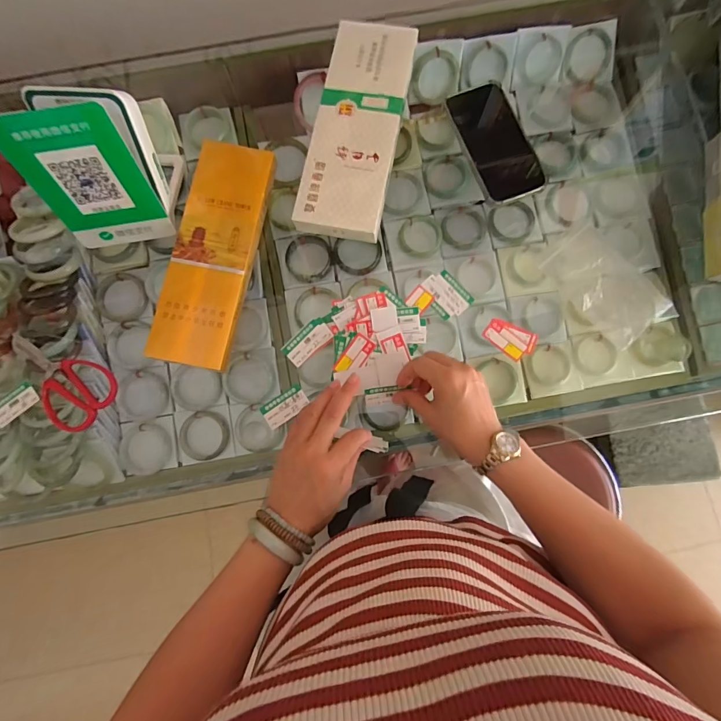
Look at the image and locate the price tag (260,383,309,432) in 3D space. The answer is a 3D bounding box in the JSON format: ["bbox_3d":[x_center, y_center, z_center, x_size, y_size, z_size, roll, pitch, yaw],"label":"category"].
[{"bbox_3d":[-0.088,0.054,0.478,0.054,0.004,0.030,-32,79,-5],"label":"price tag"}]

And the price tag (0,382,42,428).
[{"bbox_3d":[-0.408,0.052,0.482,0.054,0.007,0.026,-44,100,-13],"label":"price tag"}]

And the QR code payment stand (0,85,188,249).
[{"bbox_3d":[-0.283,-0.206,0.443,0.128,0.147,0.097,-6,81,-1],"label":"QR code payment stand"}]

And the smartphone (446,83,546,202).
[{"bbox_3d":[0.171,-0.274,0.514,0.078,0.012,0.157,-19,79,1],"label":"smartphone"}]

